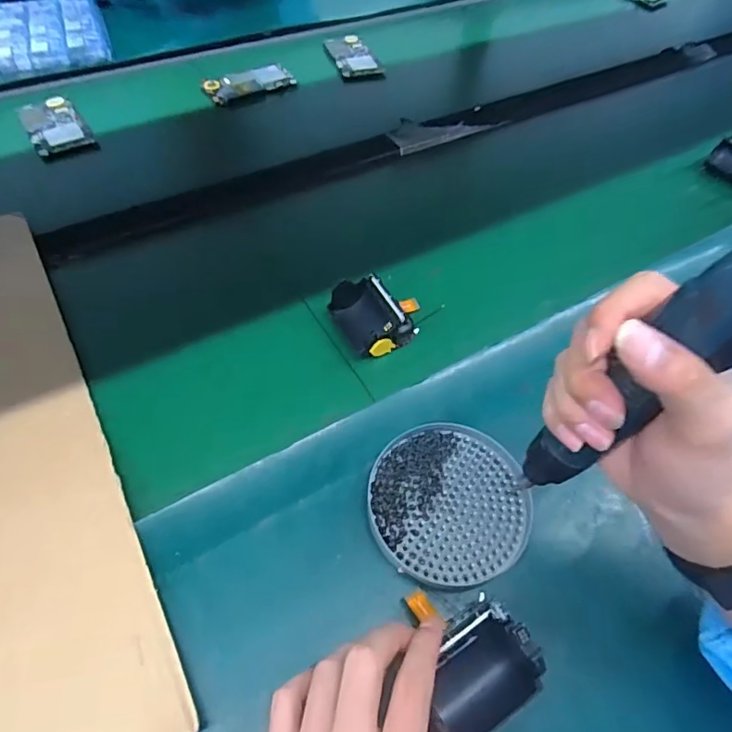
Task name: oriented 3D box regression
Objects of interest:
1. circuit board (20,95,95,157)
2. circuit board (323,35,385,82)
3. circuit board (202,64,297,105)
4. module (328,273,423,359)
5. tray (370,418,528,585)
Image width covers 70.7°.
[{"bbox_3d":[-0.386,-0.300,0.642,0.064,0.012,0.108,-27,59,-22],"label":"circuit board"},{"bbox_3d":[-0.021,-0.475,0.786,0.069,0.006,0.115,-14,55,-15],"label":"circuit board"},{"bbox_3d":[-0.161,-0.396,0.719,0.123,0.009,0.047,-18,57,-17],"label":"circuit board"},{"bbox_3d":[0.013,-0.051,0.474,0.075,0.036,0.076,-26,64,-18],"label":"module"},{"bbox_3d":[0.059,0.098,0.374,0.111,0.013,0.111,2,53,-3],"label":"tray"}]

